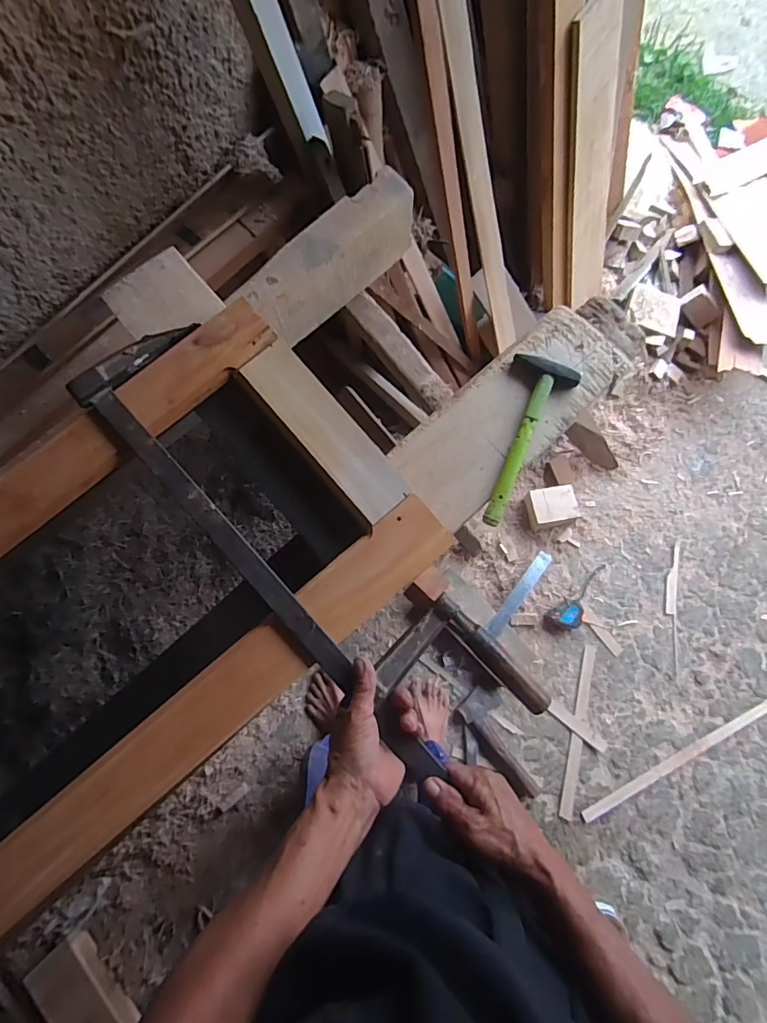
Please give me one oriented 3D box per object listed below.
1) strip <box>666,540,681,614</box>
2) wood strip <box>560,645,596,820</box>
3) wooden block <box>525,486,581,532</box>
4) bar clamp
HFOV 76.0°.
[{"bbox_3d":[0.776,0.174,1.316,0.028,0.004,0.198,9,81,5],"label":"strip"},{"bbox_3d":[0.495,0.552,1.242,0.032,0.008,0.416,13,77,3],"label":"wood strip"},{"bbox_3d":[0.454,-0.016,1.315,0.127,0.060,0.104,-15,78,-4],"label":"wooden block"},{"bbox_3d":[-0.104,0.038,0.552,0.629,0.024,0.176,42,80,6],"label":"bar clamp"}]

